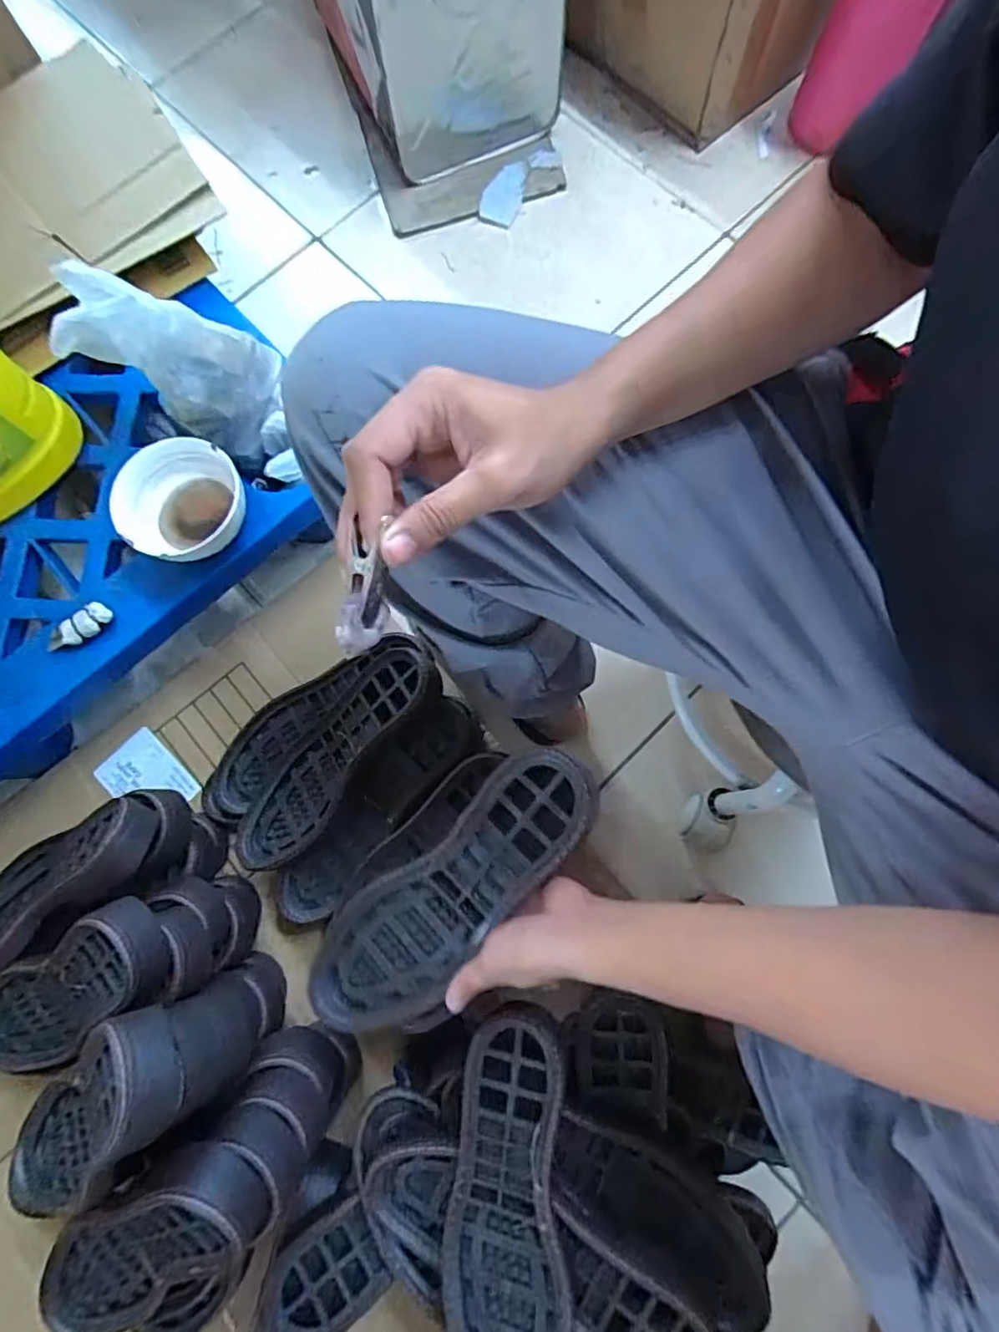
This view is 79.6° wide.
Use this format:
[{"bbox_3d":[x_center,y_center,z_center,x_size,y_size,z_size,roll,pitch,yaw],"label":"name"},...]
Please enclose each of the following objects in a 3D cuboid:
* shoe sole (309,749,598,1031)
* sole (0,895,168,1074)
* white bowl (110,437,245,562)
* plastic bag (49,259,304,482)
[{"bbox_3d":[-0.036,0.166,0.438,0.085,0.034,0.268,46,103,10],"label":"shoe sole"},{"bbox_3d":[-0.373,0.283,0.508,0.261,0.043,0.089,-34,78,21],"label":"sole"},{"bbox_3d":[-0.304,-0.155,0.570,0.113,0.055,0.110,0,78,1],"label":"white bowl"},{"bbox_3d":[-0.286,-0.280,0.556,0.091,0.216,0.108,3,76,32],"label":"plastic bag"}]

